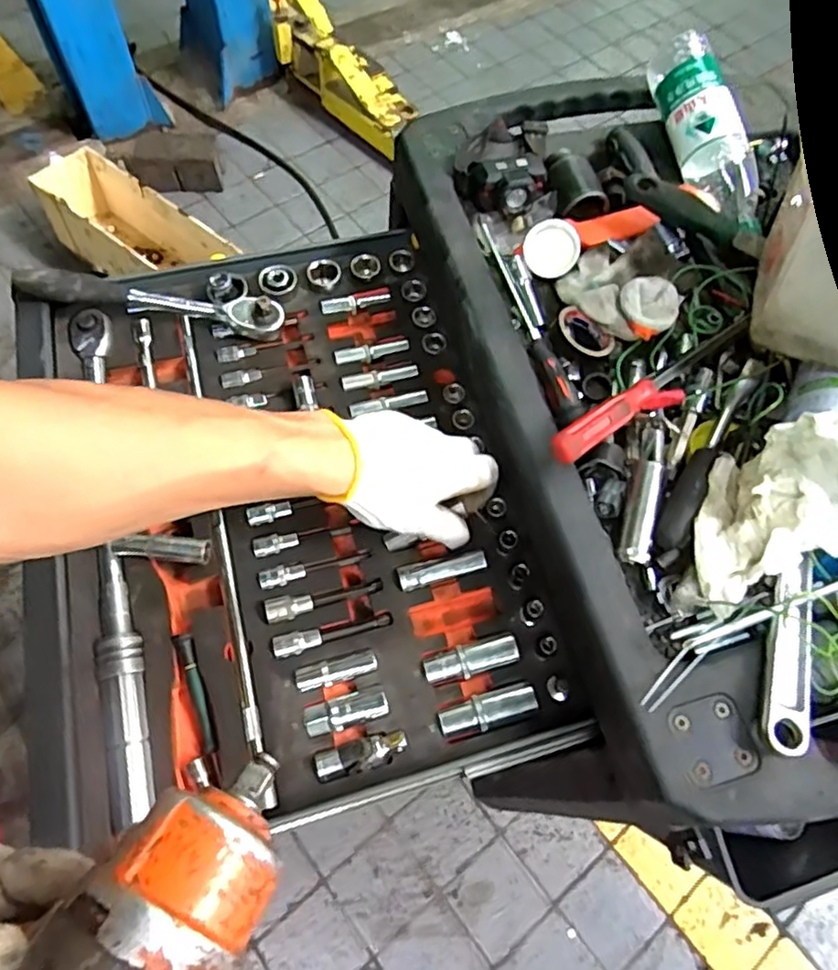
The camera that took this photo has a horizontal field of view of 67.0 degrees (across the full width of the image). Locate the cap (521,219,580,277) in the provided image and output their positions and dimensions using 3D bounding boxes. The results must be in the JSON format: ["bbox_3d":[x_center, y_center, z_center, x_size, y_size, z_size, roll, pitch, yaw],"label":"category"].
[{"bbox_3d":[0.122,-0.217,0.583,0.050,0.006,0.050,3,101,16],"label":"cap"}]

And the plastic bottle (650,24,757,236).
[{"bbox_3d":[0.289,-0.351,0.640,0.067,0.066,0.201,-25,92,-14],"label":"plastic bottle"}]

